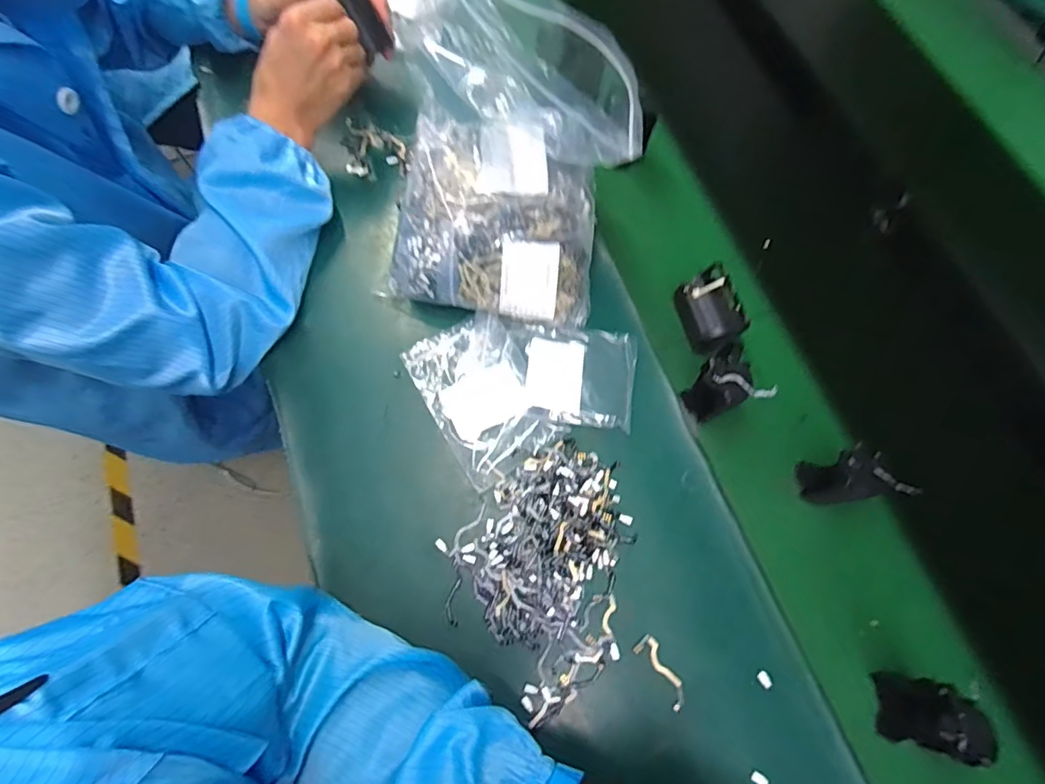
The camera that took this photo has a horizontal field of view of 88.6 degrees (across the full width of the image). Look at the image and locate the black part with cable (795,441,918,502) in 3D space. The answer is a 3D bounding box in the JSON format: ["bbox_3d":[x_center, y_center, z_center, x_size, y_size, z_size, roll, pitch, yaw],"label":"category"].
[{"bbox_3d":[0.268,0.071,0.440,0.049,0.076,0.048,5,65,3],"label":"black part with cable"}]

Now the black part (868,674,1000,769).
[{"bbox_3d":[0.295,0.234,0.382,0.047,0.056,0.044,17,67,8],"label":"black part"}]

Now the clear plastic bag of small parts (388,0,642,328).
[{"bbox_3d":[-0.017,-0.175,0.441,0.194,0.224,0.152,16,66,8],"label":"clear plastic bag of small parts"}]

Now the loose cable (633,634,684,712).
[{"bbox_3d":[0.108,0.216,0.411,0.018,0.004,0.054,-29,68,-12],"label":"loose cable"}]

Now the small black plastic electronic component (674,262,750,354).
[{"bbox_3d":[0.176,-0.075,0.506,0.048,0.040,0.076,-19,66,-8],"label":"small black plastic electronic component"}]

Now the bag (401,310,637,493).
[{"bbox_3d":[0.008,-0.012,0.488,0.192,0.022,0.147,-21,67,-9],"label":"bag"}]

